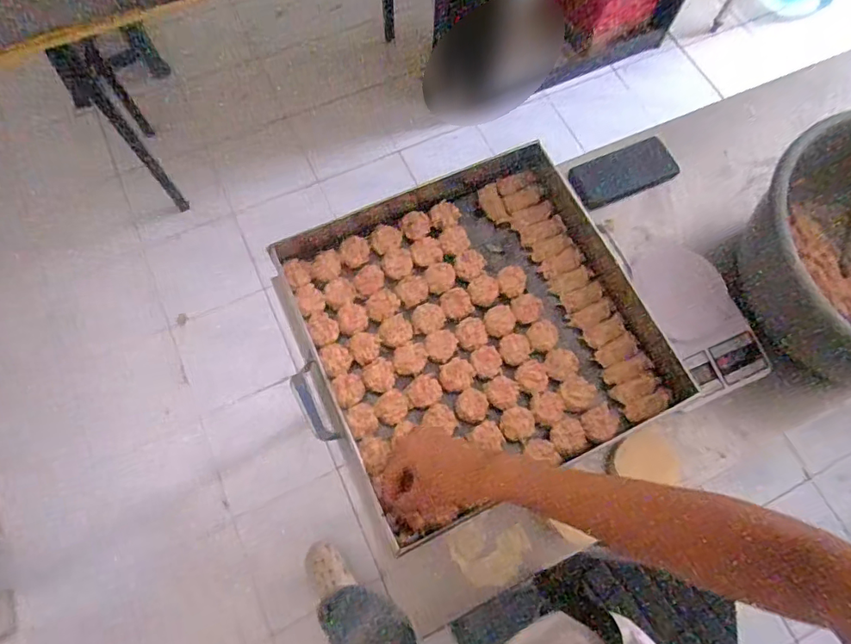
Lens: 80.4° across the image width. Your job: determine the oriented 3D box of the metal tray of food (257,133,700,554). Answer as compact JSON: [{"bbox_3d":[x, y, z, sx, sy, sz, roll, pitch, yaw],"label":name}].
[{"bbox_3d":[0.058,-0.003,0.643,0.436,0.066,0.406,-23,73,-10],"label":"metal tray of food"}]

